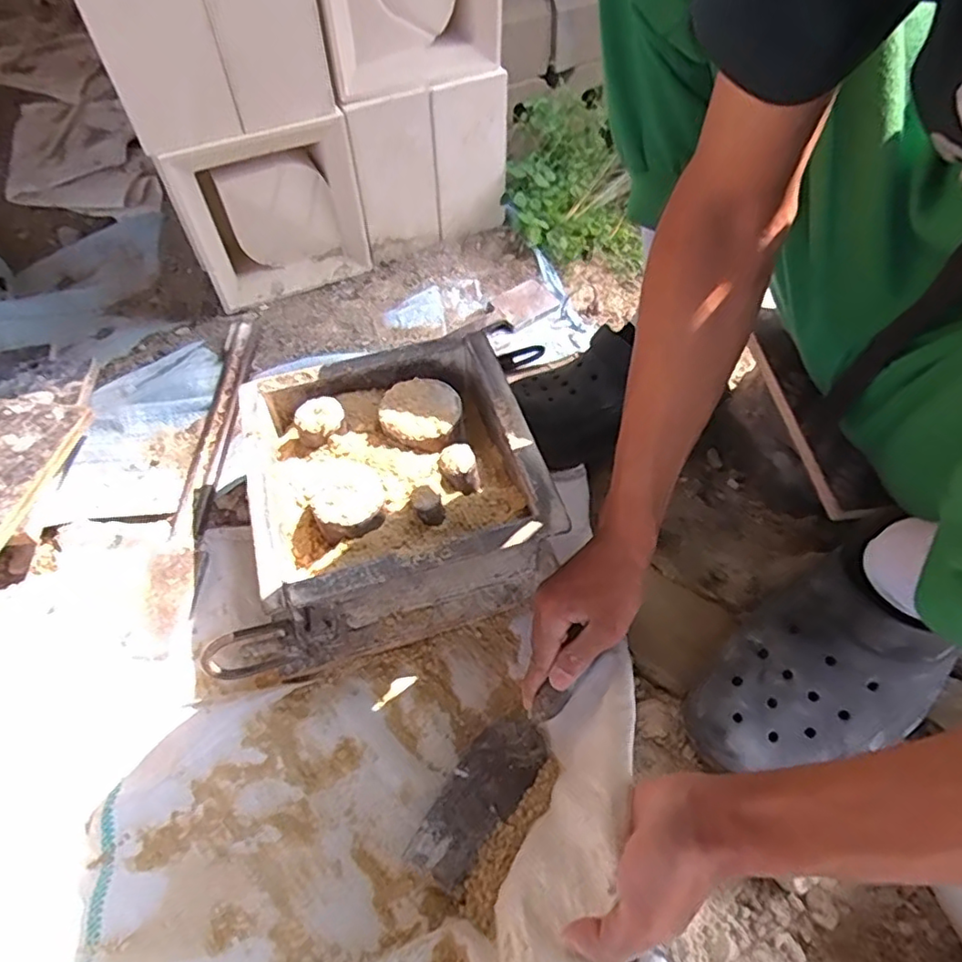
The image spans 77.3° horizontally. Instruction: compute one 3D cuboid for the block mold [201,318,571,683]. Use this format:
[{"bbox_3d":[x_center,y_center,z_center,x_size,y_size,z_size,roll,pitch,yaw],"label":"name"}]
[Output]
[{"bbox_3d":[-0.102,0.014,0.551,0.298,0.117,0.240,-16,55,-10],"label":"block mold"}]

